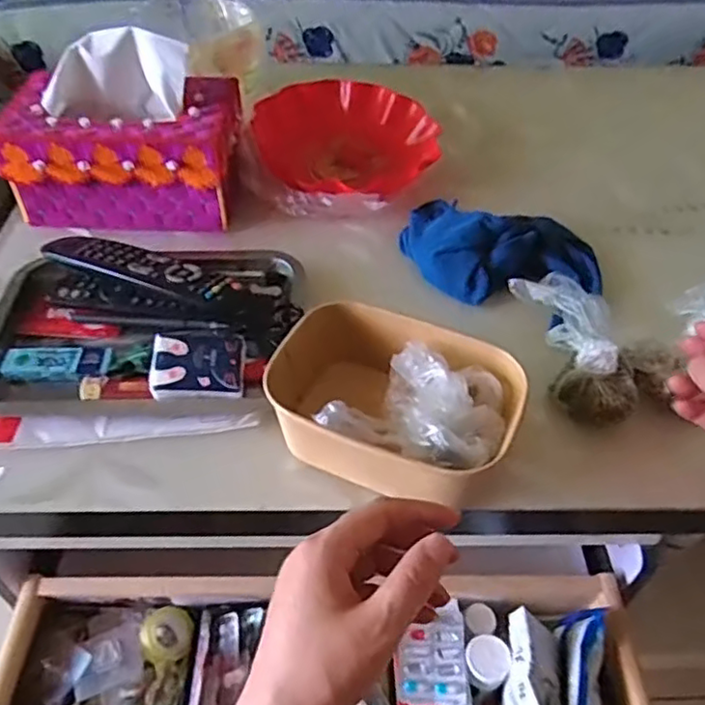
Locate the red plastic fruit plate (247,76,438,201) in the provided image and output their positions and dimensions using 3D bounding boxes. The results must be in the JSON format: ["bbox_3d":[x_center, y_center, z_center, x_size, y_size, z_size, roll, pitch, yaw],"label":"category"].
[{"bbox_3d":[-0.004,-0.235,0.710,0.196,0.045,0.216,-24,52,-22],"label":"red plastic fruit plate"}]

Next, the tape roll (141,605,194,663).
[{"bbox_3d":[-0.167,0.253,0.574,0.018,0.045,0.048,-25,37,35],"label":"tape roll"}]

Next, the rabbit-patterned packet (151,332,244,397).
[{"bbox_3d":[-0.114,0.009,0.474,0.066,0.010,0.046,0,73,-6],"label":"rabbit-patterned packet"}]

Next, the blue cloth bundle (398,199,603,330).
[{"bbox_3d":[0.136,-0.098,0.587,0.184,0.043,0.126,12,48,10],"label":"blue cloth bundle"}]

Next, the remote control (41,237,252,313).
[{"bbox_3d":[-0.174,-0.071,0.538,0.196,0.017,0.049,18,50,15],"label":"remote control"}]

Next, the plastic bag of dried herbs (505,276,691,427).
[{"bbox_3d":[0.191,-0.008,0.501,0.093,0.069,0.121,-16,49,-15],"label":"plastic bag of dried herbs"}]

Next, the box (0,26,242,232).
[{"bbox_3d":[-0.219,-0.211,0.619,0.211,0.147,0.120,-1,47,-1],"label":"box"}]

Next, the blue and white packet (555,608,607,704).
[{"bbox_3d":[0.195,0.288,0.548,0.030,0.068,0.138,8,48,7],"label":"blue and white packet"}]

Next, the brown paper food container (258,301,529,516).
[{"bbox_3d":[0.025,0.040,0.452,0.169,0.074,0.118,14,48,12],"label":"brown paper food container"}]

